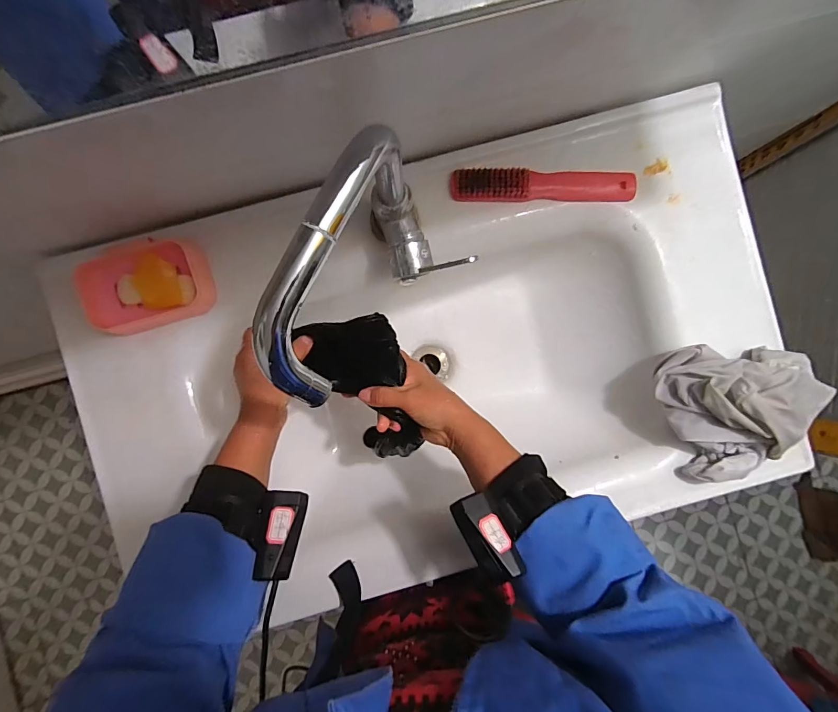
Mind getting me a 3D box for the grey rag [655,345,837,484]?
[{"bbox_3d":[0.360,0.066,0.439,0.157,0.069,0.151,0,88,-1],"label":"grey rag"}]

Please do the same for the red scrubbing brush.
[{"bbox_3d":[0.143,-0.194,0.459,0.210,0.021,0.032,0,88,-1],"label":"red scrubbing brush"}]

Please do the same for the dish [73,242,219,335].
[{"bbox_3d":[-0.298,-0.077,0.444,0.135,0.031,0.090,-20,88,-2],"label":"dish"}]

